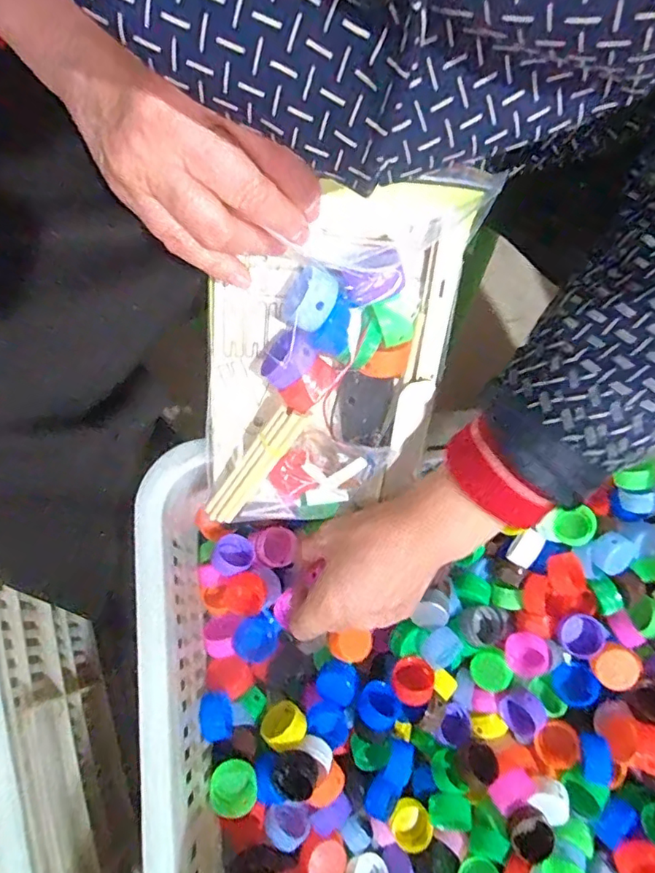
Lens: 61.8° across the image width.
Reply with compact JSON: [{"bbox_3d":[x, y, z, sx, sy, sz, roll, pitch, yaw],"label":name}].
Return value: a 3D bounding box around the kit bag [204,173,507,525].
[{"bbox_3d":[0.002,-0.042,0.316,0.137,0.040,0.226,6,117,-7],"label":"kit bag"}]

